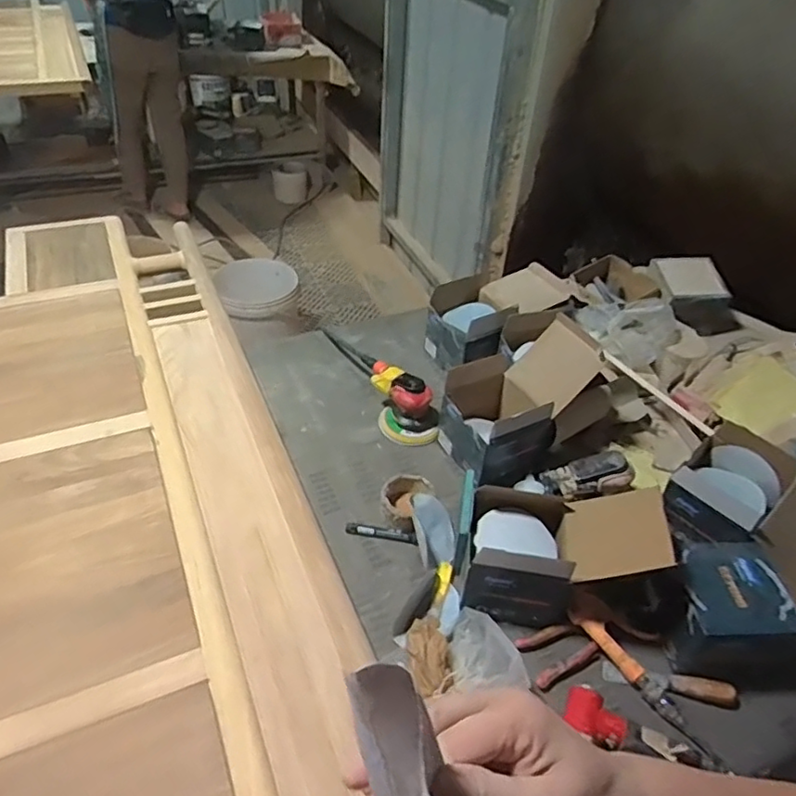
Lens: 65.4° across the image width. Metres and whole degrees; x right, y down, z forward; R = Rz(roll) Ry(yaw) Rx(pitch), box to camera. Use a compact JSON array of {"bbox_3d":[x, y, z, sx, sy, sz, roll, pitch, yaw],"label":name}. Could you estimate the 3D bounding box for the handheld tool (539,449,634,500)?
[{"bbox_3d":[0.305,0.125,0.999,0.142,0.050,0.052,-12,38,7],"label":"handheld tool"}]

